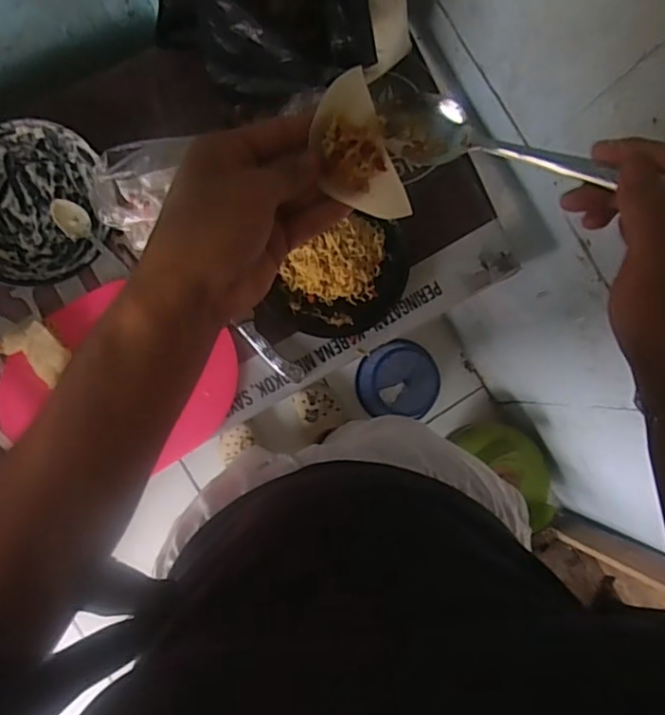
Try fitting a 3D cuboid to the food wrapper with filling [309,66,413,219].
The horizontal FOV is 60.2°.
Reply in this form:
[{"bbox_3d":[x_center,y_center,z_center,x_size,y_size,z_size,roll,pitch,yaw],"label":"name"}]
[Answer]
[{"bbox_3d":[0.013,-0.119,0.329,0.045,0.016,0.084,-18,88,-6],"label":"food wrapper with filling"}]

